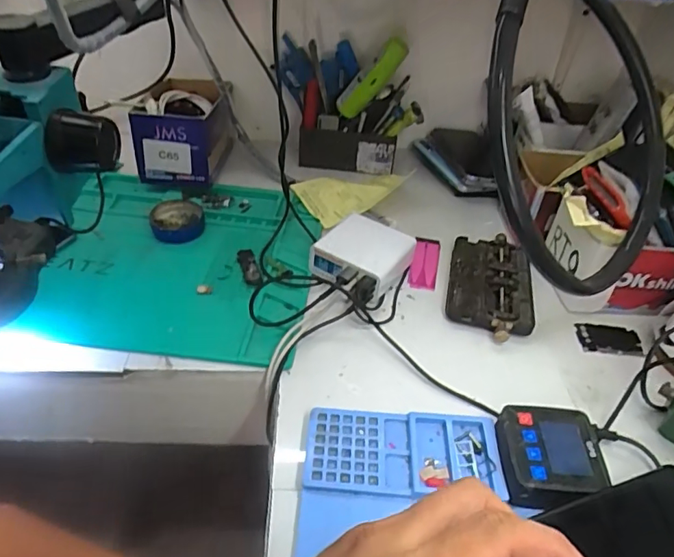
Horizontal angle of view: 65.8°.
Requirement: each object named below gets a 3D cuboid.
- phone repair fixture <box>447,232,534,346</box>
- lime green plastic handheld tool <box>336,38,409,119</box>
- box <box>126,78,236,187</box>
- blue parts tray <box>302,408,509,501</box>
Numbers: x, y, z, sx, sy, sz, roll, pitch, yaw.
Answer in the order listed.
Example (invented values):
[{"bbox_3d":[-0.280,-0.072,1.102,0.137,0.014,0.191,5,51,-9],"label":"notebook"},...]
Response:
[{"bbox_3d":[0.170,0.004,0.579,0.088,0.021,0.168,10,40,8],"label":"phone repair fixture"},{"bbox_3d":[0.044,-0.262,0.687,0.036,0.126,0.033,46,45,-7],"label":"lime green plastic handheld tool"},{"bbox_3d":[-0.208,-0.198,0.717,0.099,0.098,0.134,5,40,1],"label":"box"},{"bbox_3d":[0.052,0.140,0.411,0.150,0.019,0.068,4,40,0],"label":"blue parts tray"}]

